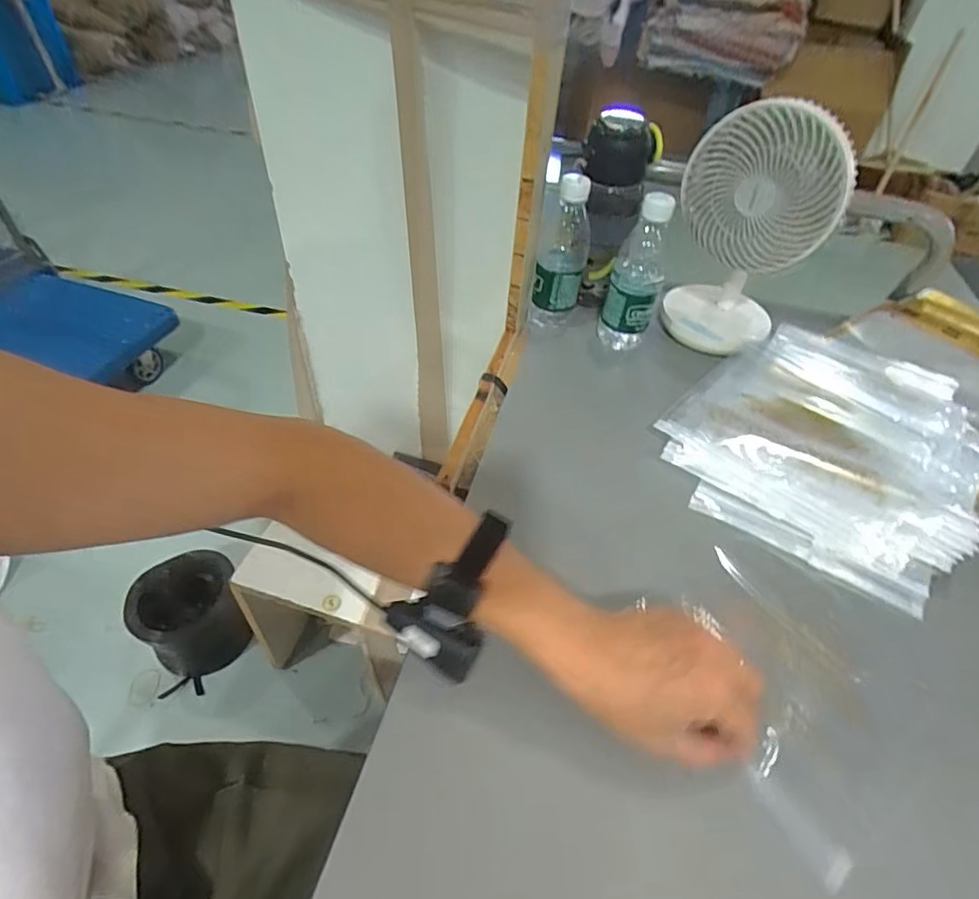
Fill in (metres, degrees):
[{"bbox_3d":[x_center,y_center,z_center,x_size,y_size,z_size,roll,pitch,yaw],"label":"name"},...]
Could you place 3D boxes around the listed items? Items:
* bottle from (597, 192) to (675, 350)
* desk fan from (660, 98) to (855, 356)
[{"bbox_3d":[0.170,-0.203,0.622,0.058,0.168,0.055,10,47,5],"label":"bottle"},{"bbox_3d":[0.279,-0.236,0.598,0.150,0.235,0.115,19,49,13],"label":"desk fan"}]

